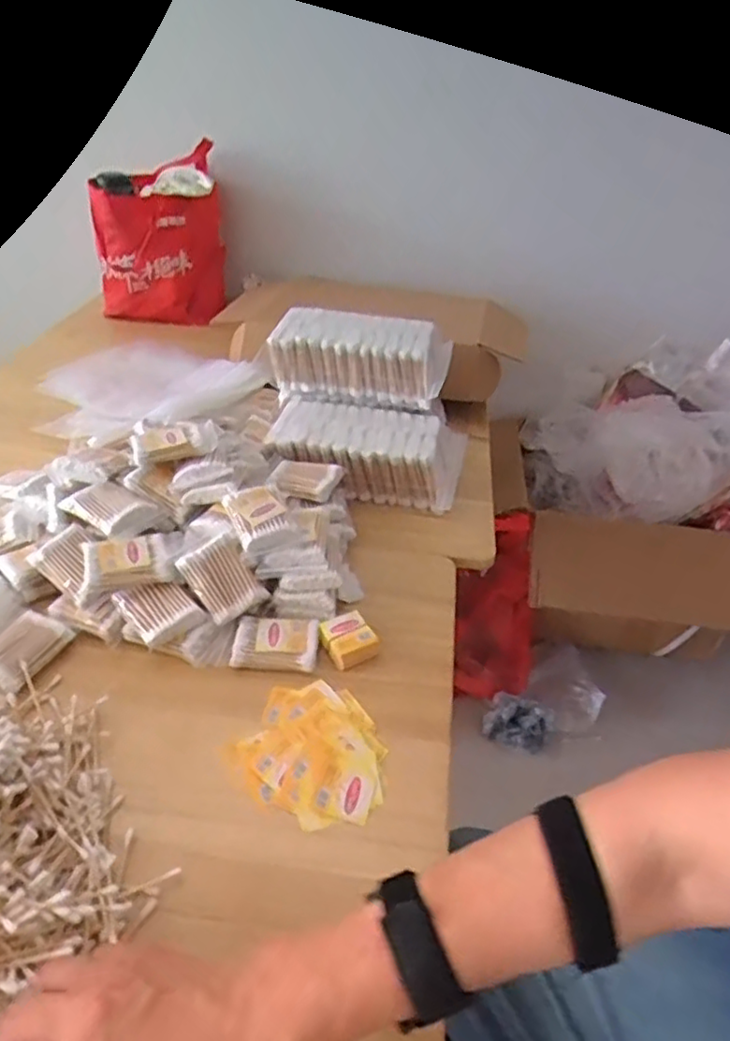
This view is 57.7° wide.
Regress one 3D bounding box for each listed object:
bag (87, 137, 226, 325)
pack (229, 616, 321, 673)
[{"bbox_3d":[-0.368,-0.501,1.205,0.217,0.239,0.177,-4,36,-10],"label":"bag"},{"bbox_3d":[-0.080,0.112,0.601,0.076,0.018,0.053,6,37,3],"label":"pack"}]

